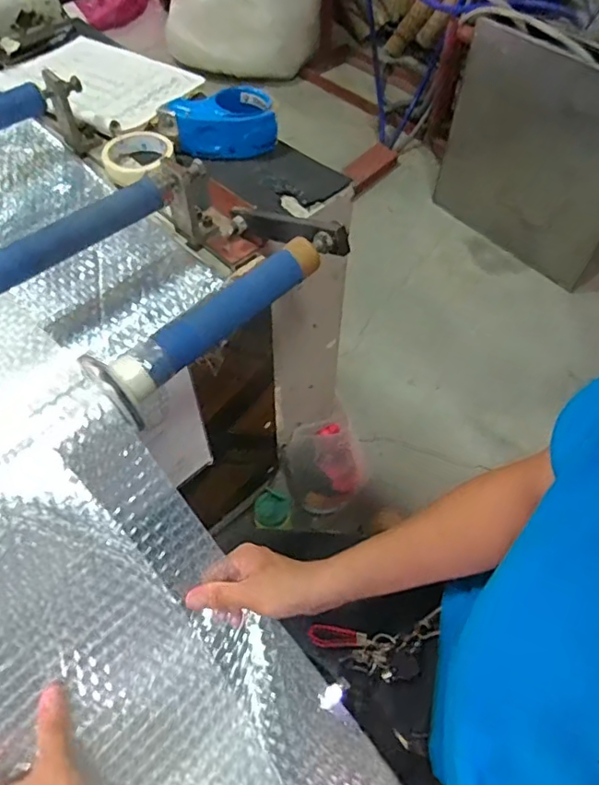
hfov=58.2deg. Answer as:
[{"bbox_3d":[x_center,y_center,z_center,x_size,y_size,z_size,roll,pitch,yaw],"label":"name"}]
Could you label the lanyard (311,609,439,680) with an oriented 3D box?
[{"bbox_3d":[0.066,0.241,0.515,0.146,0.015,0.053,-19,46,36],"label":"lanyard"}]

